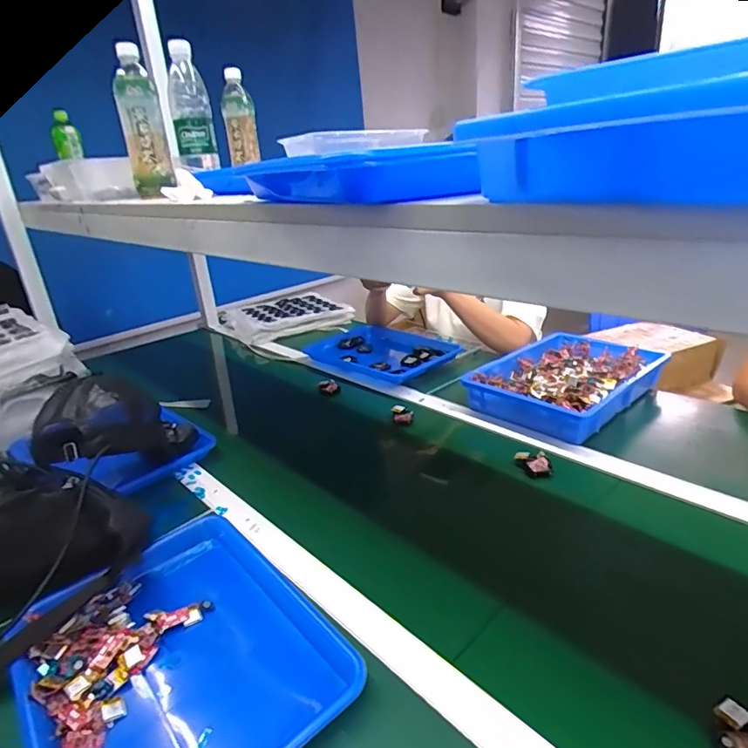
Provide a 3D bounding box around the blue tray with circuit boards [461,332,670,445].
[{"bbox_3d":[0.364,0.008,0.949,0.356,0.060,0.251,-22,28,-34],"label":"blue tray with circuit boards"}]

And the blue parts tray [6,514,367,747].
[{"bbox_3d":[-0.190,0.280,0.485,0.259,0.046,0.321,-24,29,-37],"label":"blue parts tray"}]

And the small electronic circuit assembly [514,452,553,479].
[{"bbox_3d":[0.245,0.136,0.761,0.034,0.023,0.060,-12,24,-16],"label":"small electronic circuit assembly"}]

